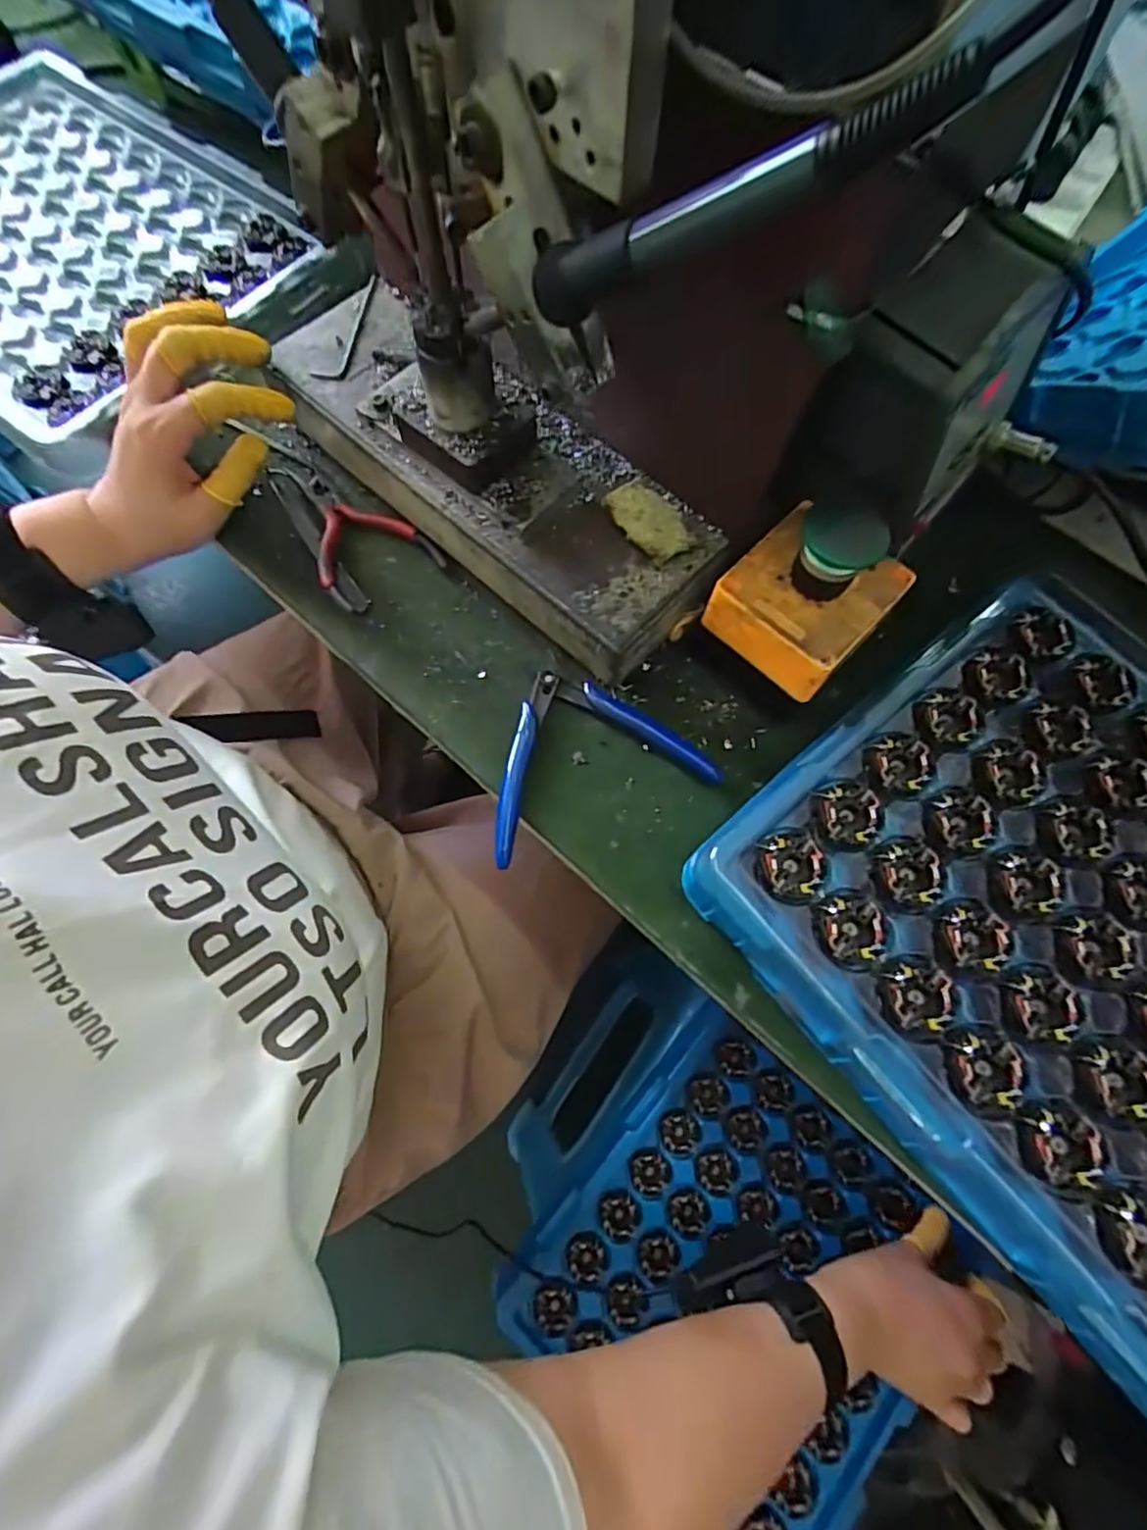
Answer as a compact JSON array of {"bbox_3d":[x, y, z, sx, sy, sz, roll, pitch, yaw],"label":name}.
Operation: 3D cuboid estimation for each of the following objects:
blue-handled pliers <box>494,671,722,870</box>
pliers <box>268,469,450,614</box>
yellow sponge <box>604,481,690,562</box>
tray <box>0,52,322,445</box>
[{"bbox_3d":[0.004,-0.011,0.341,0.121,0.012,0.089,-20,72,-8],"label":"blue-handled pliers"},{"bbox_3d":[-0.141,-0.156,0.386,0.069,0.016,0.125,-30,74,-11],"label":"pliers"},{"bbox_3d":[0.041,-0.130,0.330,0.030,0.006,0.050,-35,75,-12],"label":"yellow sponge"},{"bbox_3d":[-0.414,-0.413,0.478,0.406,0.023,0.271,37,74,11],"label":"tray"}]

